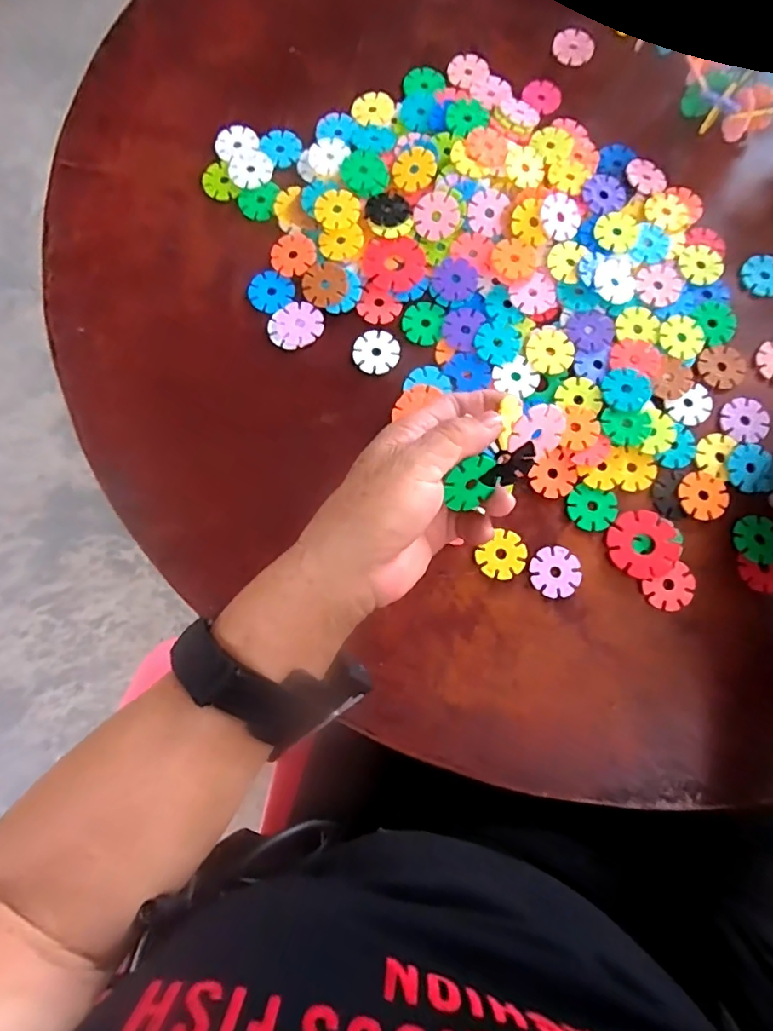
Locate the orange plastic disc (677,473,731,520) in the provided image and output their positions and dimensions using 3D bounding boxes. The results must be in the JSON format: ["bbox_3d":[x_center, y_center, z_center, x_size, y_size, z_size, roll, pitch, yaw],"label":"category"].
[{"bbox_3d":[0.207,-0.014,0.352,0.034,0.004,0.030,-42,82,-8],"label":"orange plastic disc"}]

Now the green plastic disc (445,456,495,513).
[{"bbox_3d":[0.044,-0.015,0.277,0.025,0.029,0.004,-15,39,-14],"label":"green plastic disc"}]

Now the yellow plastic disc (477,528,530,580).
[{"bbox_3d":[0.074,0.026,0.343,0.031,0.004,0.027,-39,82,-8],"label":"yellow plastic disc"}]

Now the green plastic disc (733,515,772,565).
[{"bbox_3d":[0.241,0.014,0.347,0.030,0.006,0.031,0,79,-1],"label":"green plastic disc"}]

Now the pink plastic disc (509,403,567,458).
[{"bbox_3d":[0.078,-0.043,0.273,0.028,0.005,0.025,7,117,-17],"label":"pink plastic disc"}]

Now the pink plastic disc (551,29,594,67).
[{"bbox_3d":[0.150,-0.375,0.433,0.032,0.004,0.035,0,79,-1],"label":"pink plastic disc"}]

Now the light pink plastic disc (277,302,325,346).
[{"bbox_3d":[-0.060,-0.134,0.378,0.030,0.004,0.030,0,79,-1],"label":"light pink plastic disc"}]

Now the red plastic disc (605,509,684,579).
[{"bbox_3d":[0.163,0.018,0.344,0.045,0.004,0.041,0,79,-1],"label":"red plastic disc"}]

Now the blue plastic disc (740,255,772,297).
[{"bbox_3d":[0.274,-0.173,0.392,0.034,0.005,0.031,0,79,-1],"label":"blue plastic disc"}]

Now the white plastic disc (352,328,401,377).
[{"bbox_3d":[-0.007,-0.113,0.372,0.031,0.004,0.032,0,79,-1],"label":"white plastic disc"}]

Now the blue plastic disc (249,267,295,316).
[{"bbox_3d":[-0.082,-0.158,0.385,0.032,0.004,0.030,0,79,-1],"label":"blue plastic disc"}]

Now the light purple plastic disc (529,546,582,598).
[{"bbox_3d":[0.107,0.036,0.341,0.030,0.004,0.031,0,79,-1],"label":"light purple plastic disc"}]

